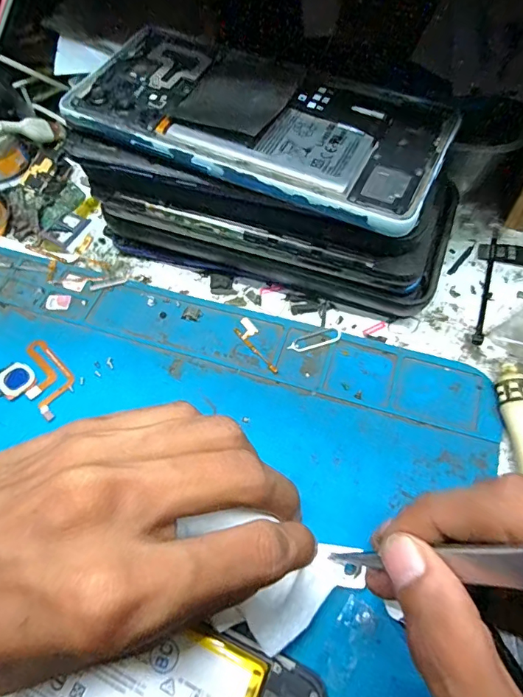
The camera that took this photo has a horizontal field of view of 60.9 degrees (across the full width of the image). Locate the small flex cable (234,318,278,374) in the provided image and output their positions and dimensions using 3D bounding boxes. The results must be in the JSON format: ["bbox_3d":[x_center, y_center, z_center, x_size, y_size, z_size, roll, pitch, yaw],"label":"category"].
[{"bbox_3d":[-0.001,-0.002,0.214,0.009,0.004,0.033,-36,64,-16],"label":"small flex cable"}]

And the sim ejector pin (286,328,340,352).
[{"bbox_3d":[0.026,-0.004,0.214,0.026,0.004,0.009,-17,68,-1],"label":"sim ejector pin"}]

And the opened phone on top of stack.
[{"bbox_3d":[-0.002,-0.098,0.187,0.153,0.011,0.072,23,66,16],"label":"opened phone on top of stack"}]

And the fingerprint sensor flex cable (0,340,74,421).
[{"bbox_3d":[-0.107,0.014,0.214,0.036,0.004,0.029,29,66,19],"label":"fingerprint sensor flex cable"}]

